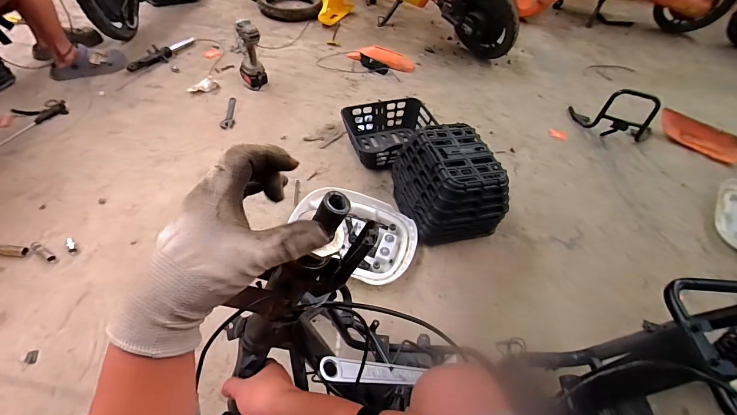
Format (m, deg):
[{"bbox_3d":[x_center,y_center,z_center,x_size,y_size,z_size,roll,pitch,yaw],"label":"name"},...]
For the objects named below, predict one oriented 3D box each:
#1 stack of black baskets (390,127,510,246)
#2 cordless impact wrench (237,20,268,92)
[{"bbox_3d":[0.247,-0.076,1.087,0.260,0.252,0.302,-13,52,-17],"label":"stack of black baskets"},{"bbox_3d":[-0.498,-0.643,1.459,0.102,0.270,0.140,-14,52,-17],"label":"cordless impact wrench"}]

